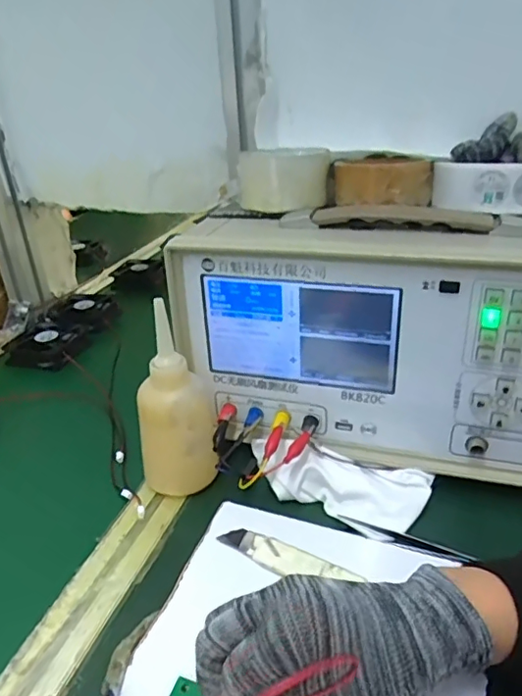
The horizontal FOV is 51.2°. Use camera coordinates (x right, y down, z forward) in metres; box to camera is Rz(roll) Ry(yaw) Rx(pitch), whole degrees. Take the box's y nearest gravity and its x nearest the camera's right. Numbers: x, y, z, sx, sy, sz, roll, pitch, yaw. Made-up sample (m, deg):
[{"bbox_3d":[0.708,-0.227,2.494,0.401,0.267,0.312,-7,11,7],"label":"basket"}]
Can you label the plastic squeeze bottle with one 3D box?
[{"bbox_3d":[-0.071,0.045,0.447,0.062,0.148,0.070,-5,28,-4],"label":"plastic squeeze bottle"}]

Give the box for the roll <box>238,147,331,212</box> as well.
[{"bbox_3d":[0.020,-0.157,0.496,0.081,0.043,0.084,-3,28,1],"label":"roll"}]

